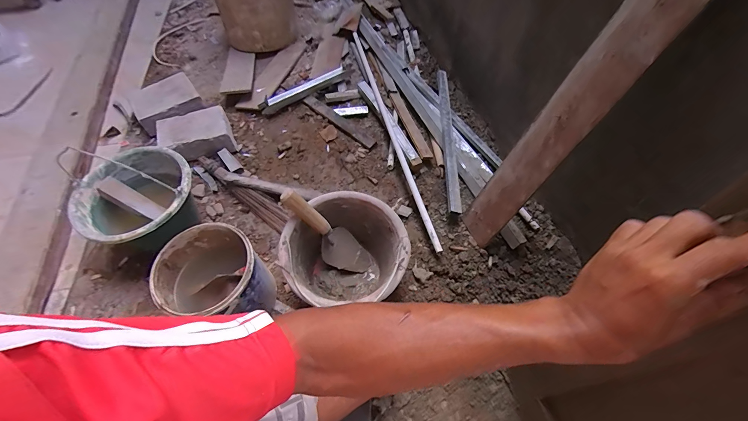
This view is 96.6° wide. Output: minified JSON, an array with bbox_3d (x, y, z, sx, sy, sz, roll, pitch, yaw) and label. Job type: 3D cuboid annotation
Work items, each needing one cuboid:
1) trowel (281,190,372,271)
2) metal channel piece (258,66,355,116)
[{"bbox_3d":[-0.096,0.054,0.732,0.071,0.287,0.089,1,57,32],"label":"trowel"},{"bbox_3d":[-0.222,-0.417,1.136,0.352,0.050,0.038,-29,61,-18],"label":"metal channel piece"}]

